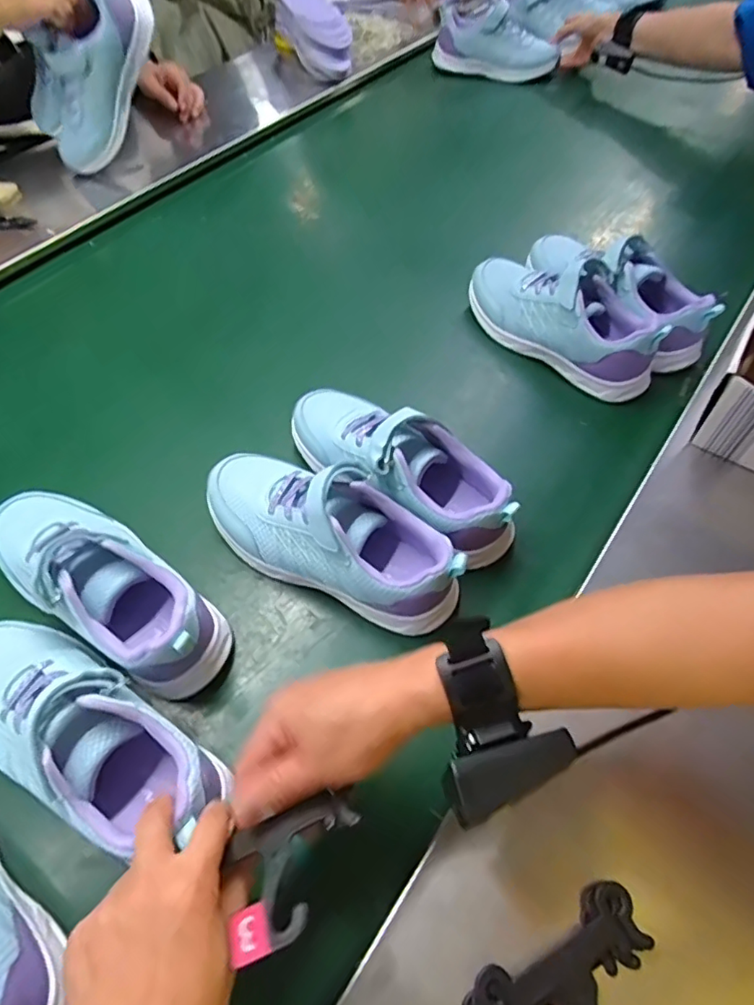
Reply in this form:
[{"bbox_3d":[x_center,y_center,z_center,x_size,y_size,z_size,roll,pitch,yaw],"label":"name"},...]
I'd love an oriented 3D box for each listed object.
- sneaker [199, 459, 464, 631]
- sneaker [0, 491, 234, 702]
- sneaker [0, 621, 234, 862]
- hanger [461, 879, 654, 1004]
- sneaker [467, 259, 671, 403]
[{"bbox_3d":[-0.040,0.024,0.468,0.231,0.100,0.082,23,57,15],"label":"sneaker"},{"bbox_3d":[-0.220,0.062,0.448,0.233,0.085,0.086,33,59,20],"label":"sneaker"},{"bbox_3d":[-0.202,0.149,0.377,0.219,0.085,0.083,24,57,20],"label":"sneaker"},{"bbox_3d":[0.111,0.276,0.312,0.110,0.016,0.074,-29,60,-21],"label":"hanger"},{"bbox_3d":[0.206,-0.210,0.635,0.082,0.094,0.238,-38,63,-25],"label":"sneaker"}]

